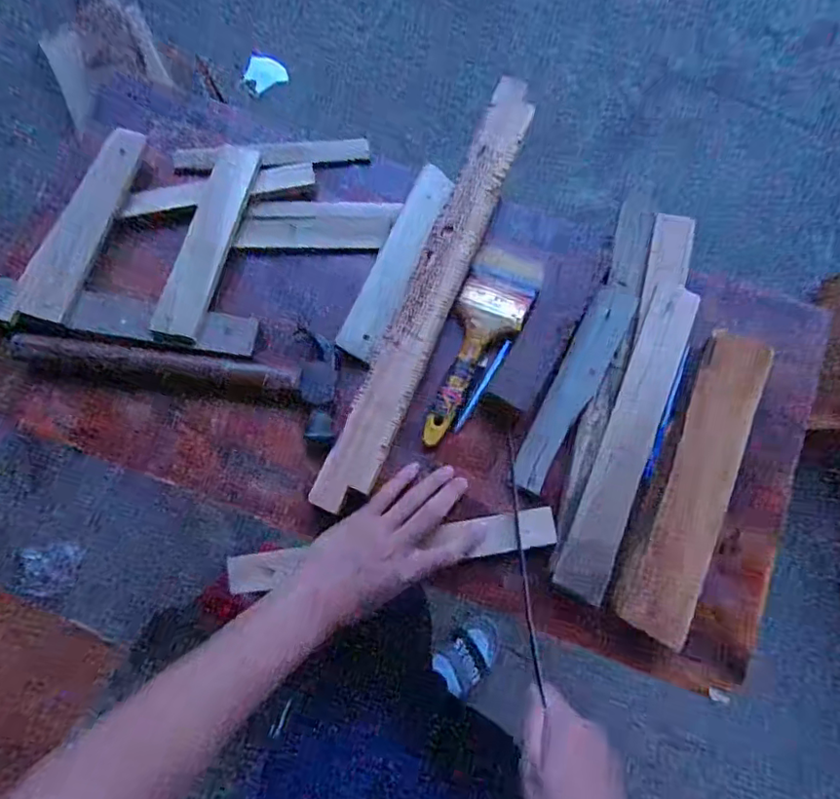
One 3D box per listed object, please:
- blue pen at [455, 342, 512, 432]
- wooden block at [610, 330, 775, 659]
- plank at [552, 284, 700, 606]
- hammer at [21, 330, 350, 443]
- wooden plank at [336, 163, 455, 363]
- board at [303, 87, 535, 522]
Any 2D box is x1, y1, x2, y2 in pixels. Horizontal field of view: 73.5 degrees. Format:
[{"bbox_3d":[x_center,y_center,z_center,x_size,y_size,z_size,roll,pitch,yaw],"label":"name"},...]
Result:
[{"bbox_3d":[0.060,-0.012,0.533,0.007,0.008,0.100,31,80,8],"label":"blue pen"},{"bbox_3d":[0.241,0.069,0.487,0.057,0.021,0.272,23,79,6],"label":"wooden block"},{"bbox_3d":[0.191,0.031,0.510,0.044,0.012,0.297,22,79,6],"label":"plank"},{"bbox_3d":[-0.214,-0.043,0.529,0.293,0.026,0.104,14,79,4],"label":"hammer"},{"bbox_3d":[-0.022,-0.135,0.552,0.038,0.014,0.203,23,79,6],"label":"wooden plank"},{"bbox_3d":[0.014,-0.109,0.541,0.047,0.024,0.453,22,79,6],"label":"board"}]

